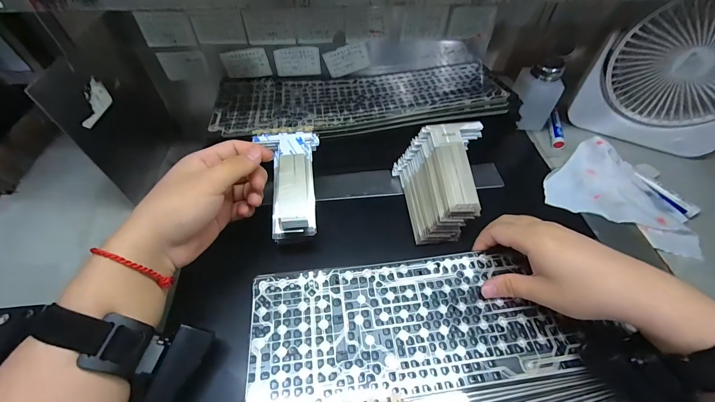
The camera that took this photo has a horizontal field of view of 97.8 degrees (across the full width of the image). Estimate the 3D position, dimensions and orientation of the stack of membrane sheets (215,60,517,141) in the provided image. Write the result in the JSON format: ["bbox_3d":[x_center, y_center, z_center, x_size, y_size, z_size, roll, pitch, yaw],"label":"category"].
[{"bbox_3d":[-0.001,-0.141,0.404,0.355,0.031,0.137,-5,52,-5],"label":"stack of membrane sheets"}]

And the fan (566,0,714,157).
[{"bbox_3d":[0.421,-0.154,0.413,0.194,0.196,0.049,18,53,13],"label":"fan"}]

